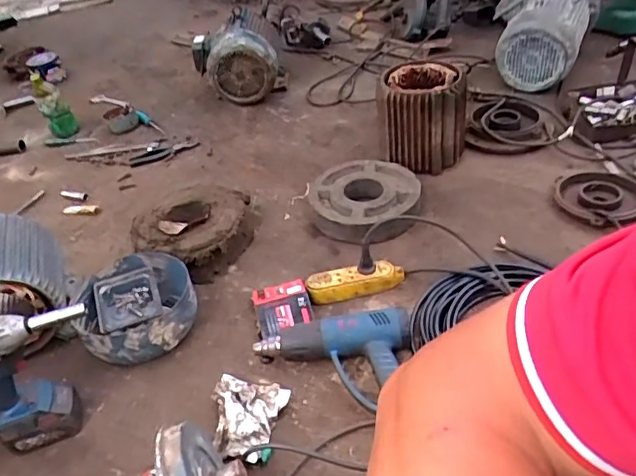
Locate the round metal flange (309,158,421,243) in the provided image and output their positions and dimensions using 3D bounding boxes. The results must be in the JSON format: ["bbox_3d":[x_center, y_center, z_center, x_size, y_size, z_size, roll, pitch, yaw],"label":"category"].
[{"bbox_3d":[0.104,-0.079,1.281,0.245,0.082,0.243,2,37,11],"label":"round metal flange"}]

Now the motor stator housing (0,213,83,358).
[{"bbox_3d":[-0.606,0.097,1.069,0.251,0.213,0.222,-11,36,-7],"label":"motor stator housing"}]

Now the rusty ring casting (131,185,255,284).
[{"bbox_3d":[-0.293,-0.023,1.274,0.285,0.069,0.280,3,37,12],"label":"rusty ring casting"}]

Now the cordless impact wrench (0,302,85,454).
[{"bbox_3d":[-0.437,0.217,0.873,0.208,0.245,0.075,-16,37,-13],"label":"cordless impact wrench"}]

